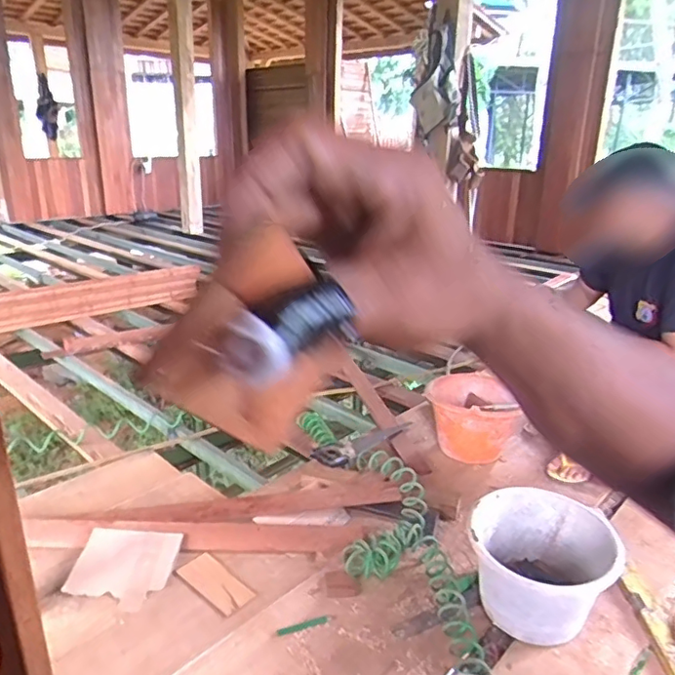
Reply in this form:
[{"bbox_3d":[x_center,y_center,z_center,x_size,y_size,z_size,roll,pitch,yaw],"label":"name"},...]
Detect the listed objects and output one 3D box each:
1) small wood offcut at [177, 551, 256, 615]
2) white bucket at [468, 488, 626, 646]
[{"bbox_3d":[-0.265,0.531,1.232,0.183,0.004,0.080,18,27,40],"label":"small wood offcut"},{"bbox_3d":[0.392,0.445,1.117,0.269,0.197,0.259,1,19,0],"label":"white bucket"}]

